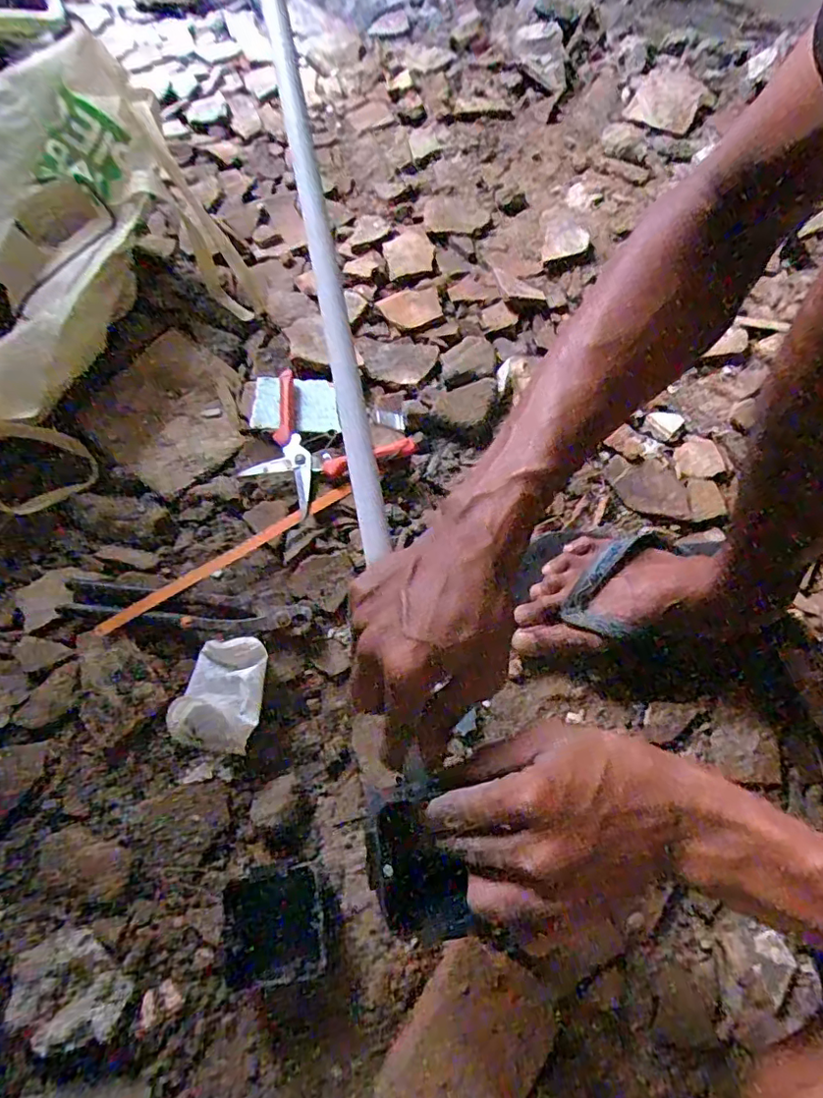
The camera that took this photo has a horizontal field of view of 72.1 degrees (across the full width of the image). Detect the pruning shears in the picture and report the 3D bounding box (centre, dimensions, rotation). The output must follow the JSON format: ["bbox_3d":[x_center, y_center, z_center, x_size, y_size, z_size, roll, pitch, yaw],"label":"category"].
[{"bbox_3d":[-0.100,-0.102,0.576,0.168,0.022,0.124,32,69,11],"label":"pruning shears"}]

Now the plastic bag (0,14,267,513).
[{"bbox_3d":[-0.358,-0.274,0.555,0.236,0.193,0.414,29,68,10],"label":"plastic bag"}]

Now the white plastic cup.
[{"bbox_3d":[-0.158,0.118,0.474,0.071,0.034,0.090,10,66,2],"label":"white plastic cup"}]

